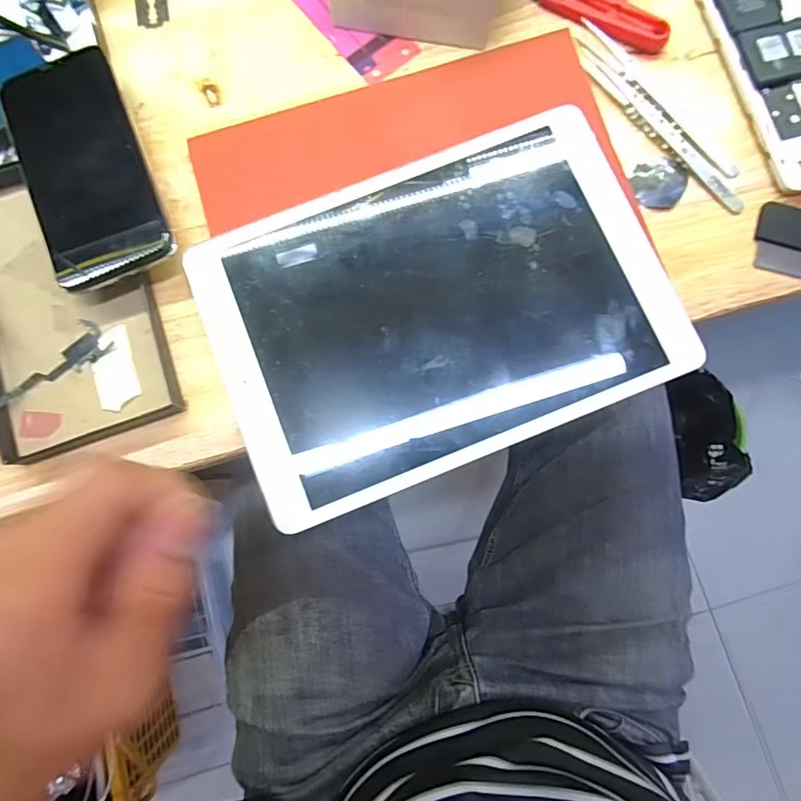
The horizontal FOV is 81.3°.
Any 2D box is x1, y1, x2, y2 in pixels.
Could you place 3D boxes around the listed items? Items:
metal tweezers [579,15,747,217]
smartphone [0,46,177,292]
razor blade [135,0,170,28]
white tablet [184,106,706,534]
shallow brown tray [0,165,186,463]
[{"bbox_3d":[0.156,-0.171,0.279,0.025,0.007,0.143,-39,83,-4],"label":"metal tweezers"},{"bbox_3d":[-0.178,-0.130,0.261,0.066,0.008,0.133,-23,83,-3],"label":"smartphone"},{"bbox_3d":[-0.163,-0.263,0.305,0.021,0.004,0.041,-10,82,0],"label":"razor blade"},{"bbox_3d":[0.020,-0.051,0.257,0.241,0.005,0.171,-22,83,-2],"label":"white tablet"},{"bbox_3d":[-0.195,-0.063,0.268,0.096,0.015,0.178,-18,82,-1],"label":"shallow brown tray"}]

